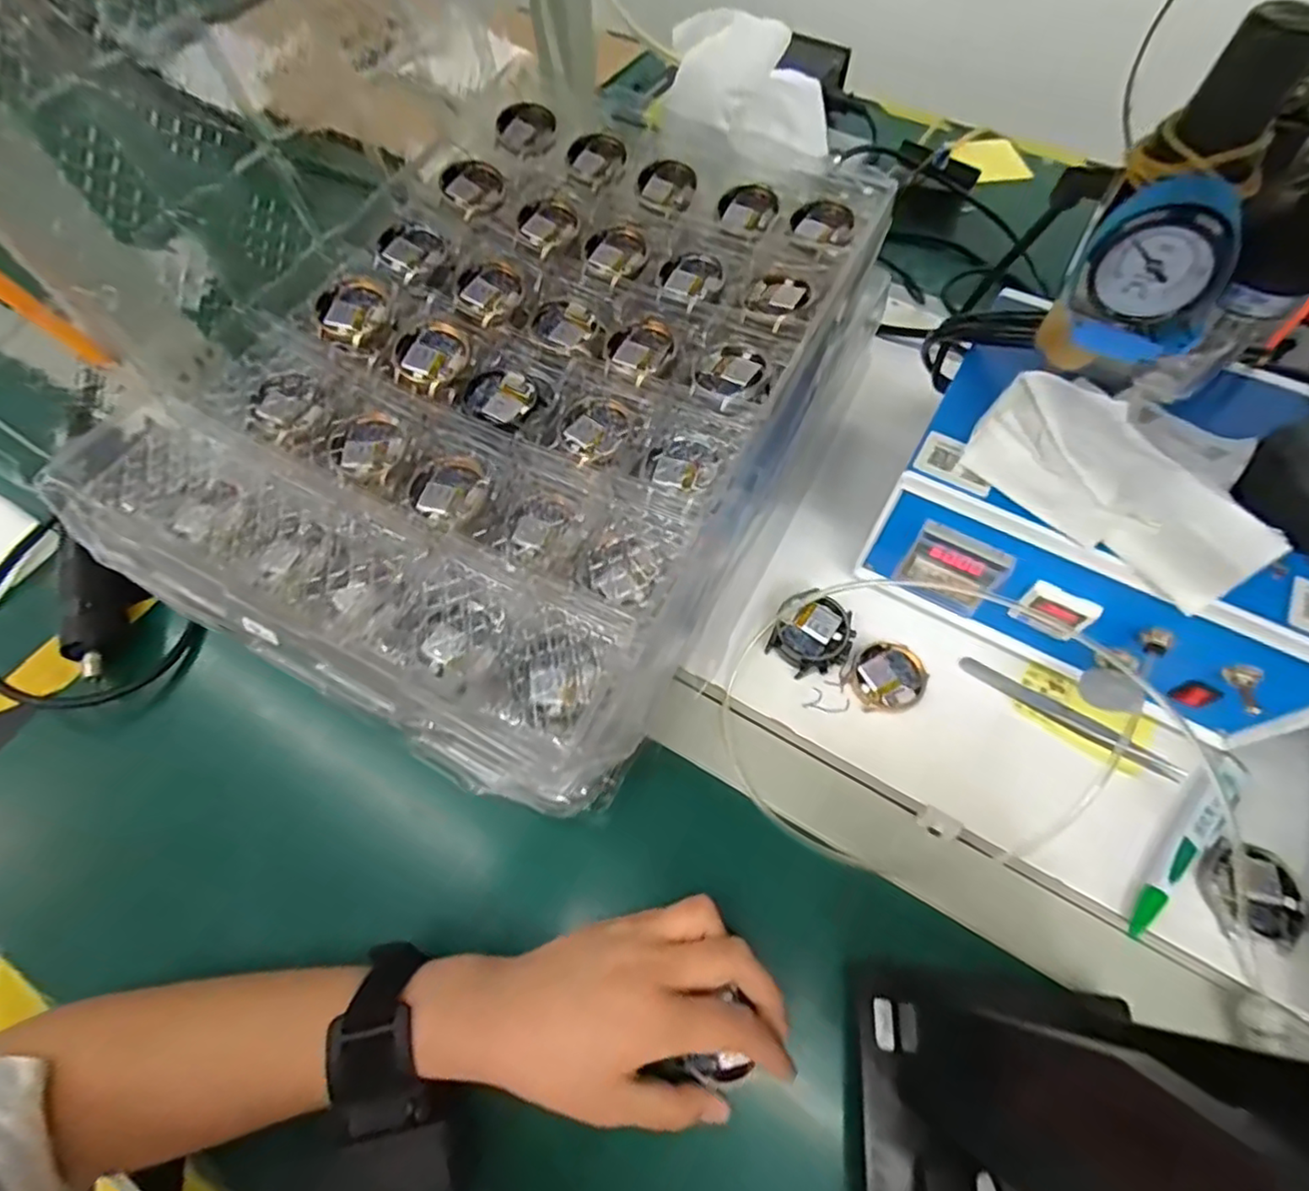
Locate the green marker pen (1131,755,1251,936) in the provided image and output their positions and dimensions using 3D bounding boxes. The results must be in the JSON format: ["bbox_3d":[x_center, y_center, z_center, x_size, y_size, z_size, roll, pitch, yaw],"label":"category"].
[{"bbox_3d":[0.289,0.133,0.335,0.020,0.014,0.122,39,69,19],"label":"green marker pen"}]

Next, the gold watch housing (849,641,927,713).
[{"bbox_3d":[0.145,0.051,0.386,0.046,0.008,0.042,-10,62,-5],"label":"gold watch housing"}]

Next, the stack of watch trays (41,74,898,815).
[{"bbox_3d":[-0.076,-0.131,0.405,0.332,0.113,0.442,26,65,14],"label":"stack of watch trays"}]

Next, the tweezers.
[{"bbox_3d":[0.250,0.073,0.377,0.129,0.006,0.014,30,66,15],"label":"tweezers"}]

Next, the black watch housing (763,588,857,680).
[{"bbox_3d":[0.101,0.023,0.391,0.046,0.019,0.051,25,65,13],"label":"black watch housing"}]

